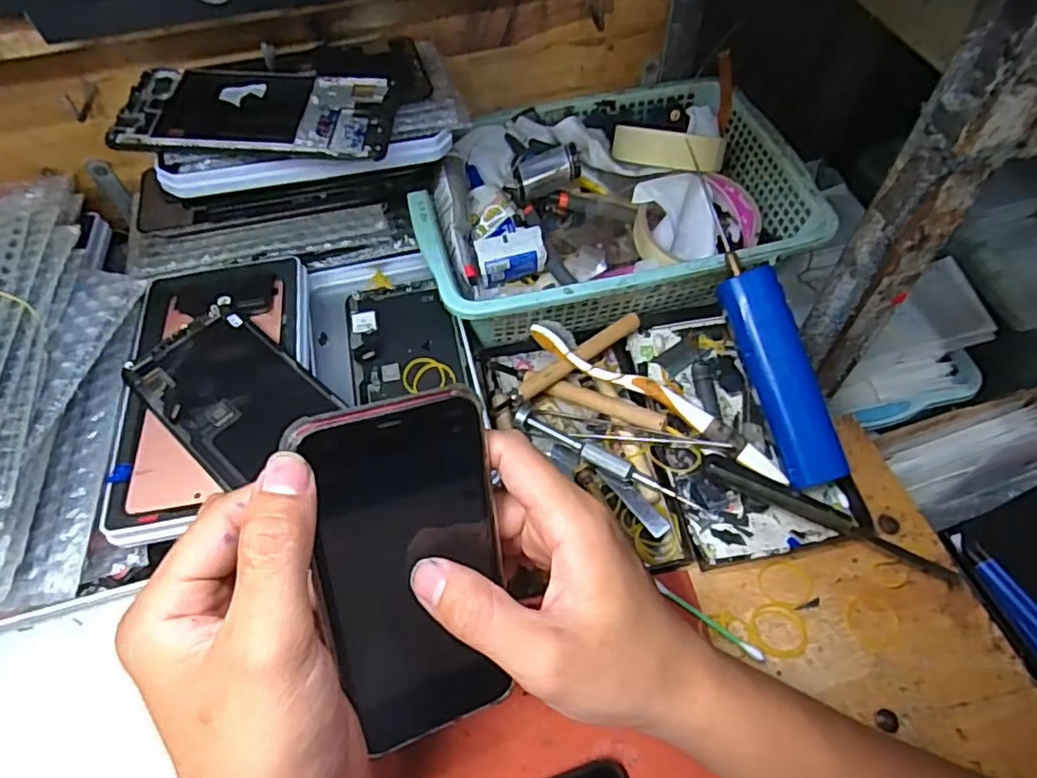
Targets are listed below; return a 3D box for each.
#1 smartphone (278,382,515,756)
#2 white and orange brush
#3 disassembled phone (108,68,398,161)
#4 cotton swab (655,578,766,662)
[{"bbox_3d":[-0.042,0.075,0.256,0.073,0.148,0.012,-15,17,-25],"label":"smartphone"},{"bbox_3d":[0.086,0.007,0.397,0.178,0.030,0.019,30,63,19],"label":"white and orange brush"},{"bbox_3d":[-0.150,-0.162,0.362,0.150,0.014,0.071,-1,57,1],"label":"disassembled phone"},{"bbox_3d":[0.104,0.126,0.339,0.064,0.005,0.006,32,64,20],"label":"cotton swab"}]

